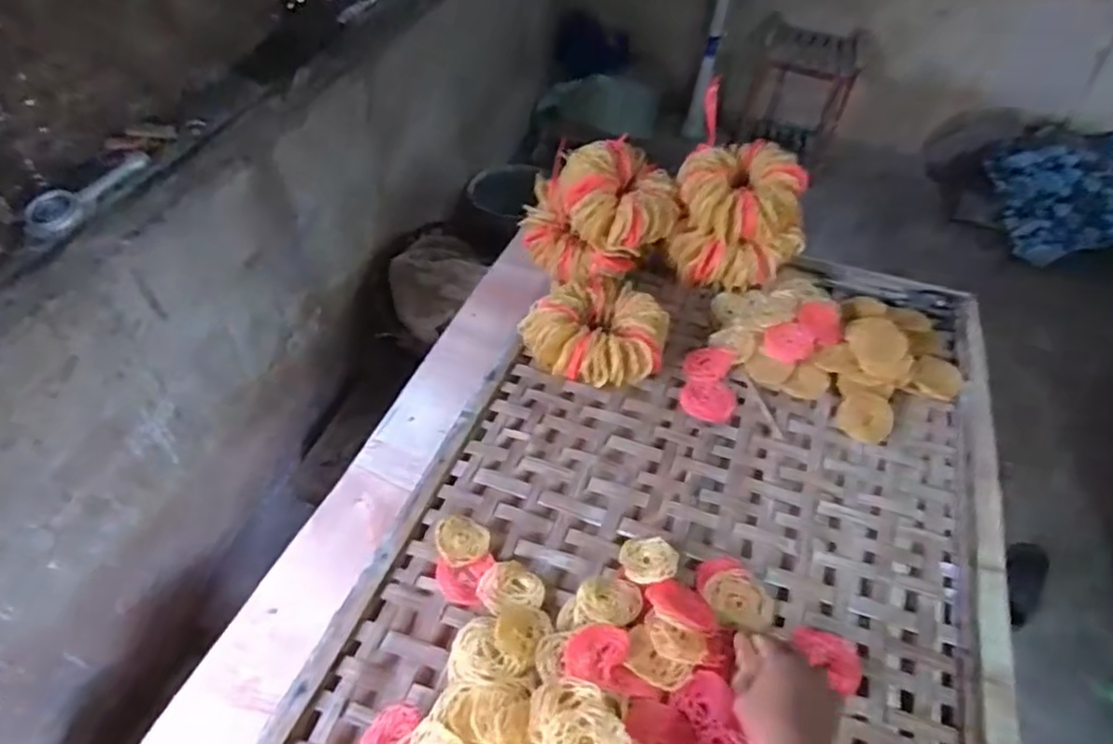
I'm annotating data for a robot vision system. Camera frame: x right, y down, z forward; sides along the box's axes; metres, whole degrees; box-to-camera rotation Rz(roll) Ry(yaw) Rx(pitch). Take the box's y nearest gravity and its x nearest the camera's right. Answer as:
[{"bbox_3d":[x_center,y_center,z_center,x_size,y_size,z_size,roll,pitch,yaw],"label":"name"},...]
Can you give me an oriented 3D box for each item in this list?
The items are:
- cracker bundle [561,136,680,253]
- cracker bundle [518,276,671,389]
[{"bbox_3d":[0.093,-0.254,0.940,0.158,0.094,0.137,-5,49,-9],"label":"cracker bundle"},{"bbox_3d":[0.057,-0.056,0.911,0.191,0.084,0.157,28,52,19],"label":"cracker bundle"}]

